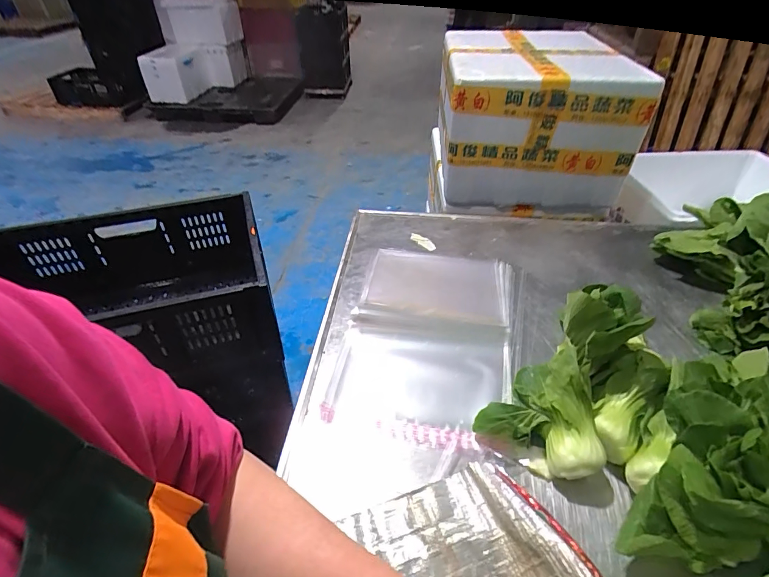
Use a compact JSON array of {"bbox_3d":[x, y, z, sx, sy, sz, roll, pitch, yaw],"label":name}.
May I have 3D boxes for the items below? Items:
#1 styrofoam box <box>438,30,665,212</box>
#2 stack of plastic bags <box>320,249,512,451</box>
[{"bbox_3d":[0.385,-0.494,1.174,0.430,0.322,0.551,2,41,3],"label":"styrofoam box"},{"bbox_3d":[0.073,0.052,0.656,0.247,0.026,0.391,9,42,10],"label":"stack of plastic bags"}]

